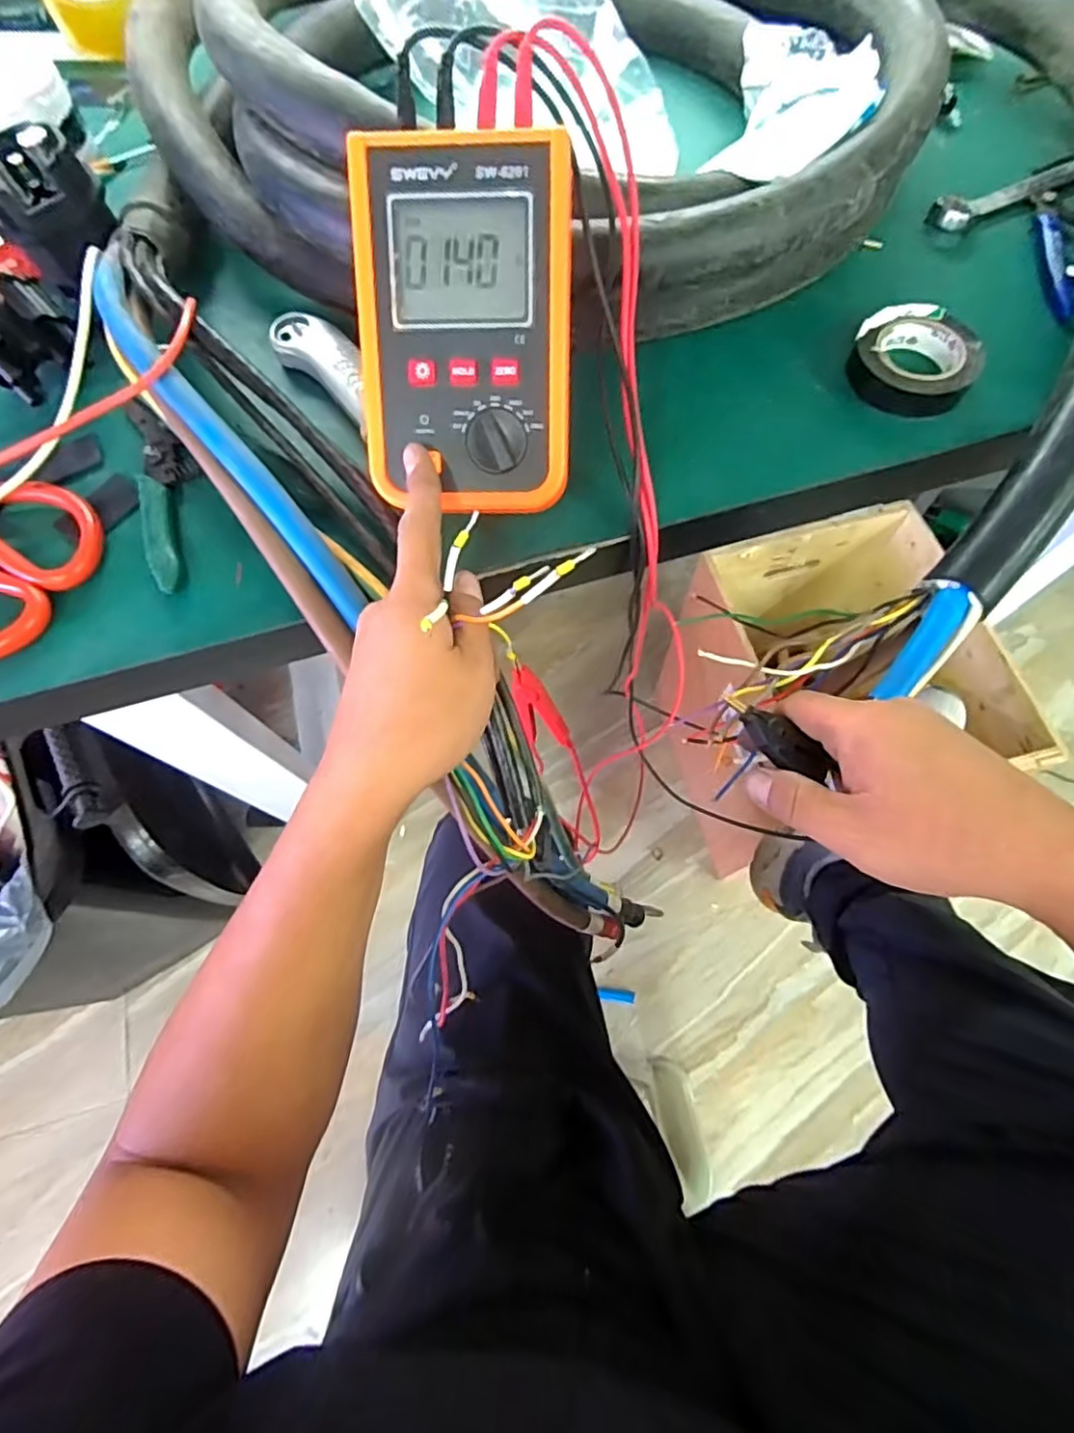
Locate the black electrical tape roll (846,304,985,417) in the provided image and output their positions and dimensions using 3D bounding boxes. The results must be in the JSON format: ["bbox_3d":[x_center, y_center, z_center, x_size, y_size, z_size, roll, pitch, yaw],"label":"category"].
[{"bbox_3d":[0.232,-0.220,0.381,0.071,0.020,0.065,-1,68,2],"label":"black electrical tape roll"}]

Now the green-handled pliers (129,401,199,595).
[{"bbox_3d":[-0.217,-0.132,0.365,0.030,0.012,0.138,-18,69,-5],"label":"green-handled pliers"}]

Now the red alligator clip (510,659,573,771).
[{"bbox_3d":[0.001,-0.001,0.408,0.032,0.081,0.010,-34,41,-11],"label":"red alligator clip"}]

